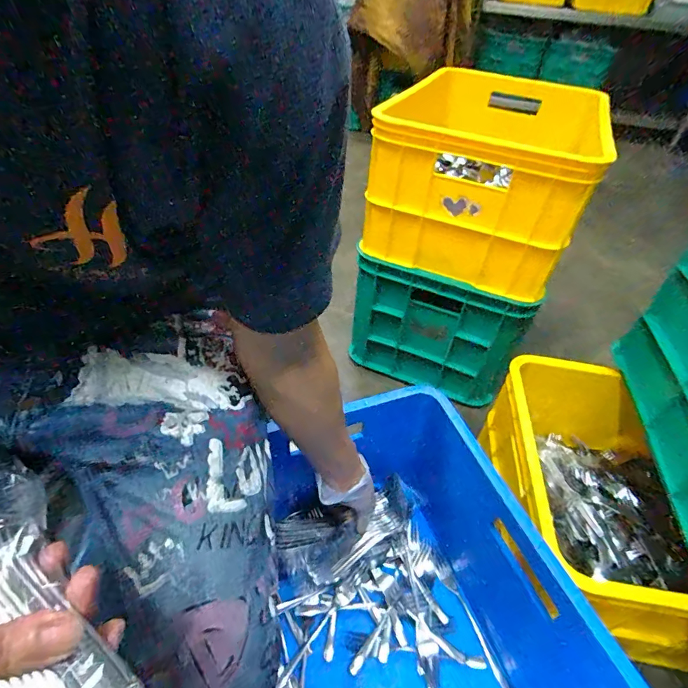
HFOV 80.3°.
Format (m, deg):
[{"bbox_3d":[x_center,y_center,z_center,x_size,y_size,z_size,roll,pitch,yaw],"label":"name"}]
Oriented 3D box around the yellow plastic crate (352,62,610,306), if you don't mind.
[{"bbox_3d":[0.292,-0.374,0.843,0.383,0.226,0.556,18,46,13],"label":"yellow plastic crate"}]

